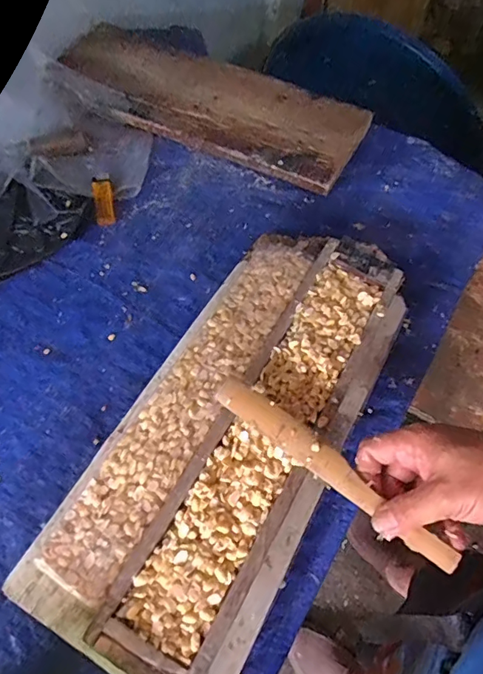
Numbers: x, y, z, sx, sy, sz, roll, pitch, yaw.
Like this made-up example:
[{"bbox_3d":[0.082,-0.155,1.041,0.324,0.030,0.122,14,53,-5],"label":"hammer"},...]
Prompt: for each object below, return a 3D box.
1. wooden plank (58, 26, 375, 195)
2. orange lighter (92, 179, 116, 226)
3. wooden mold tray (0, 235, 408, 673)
[{"bbox_3d":[-0.055,-0.352,0.694,0.464,0.020,0.183,22,61,11],"label":"wooden plank"},{"bbox_3d":[-0.177,-0.173,0.611,0.023,0.010,0.068,-10,60,-8],"label":"orange lighter"},{"bbox_3d":[0.008,0.063,0.449,0.194,0.063,0.461,26,62,13],"label":"wooden mold tray"}]

